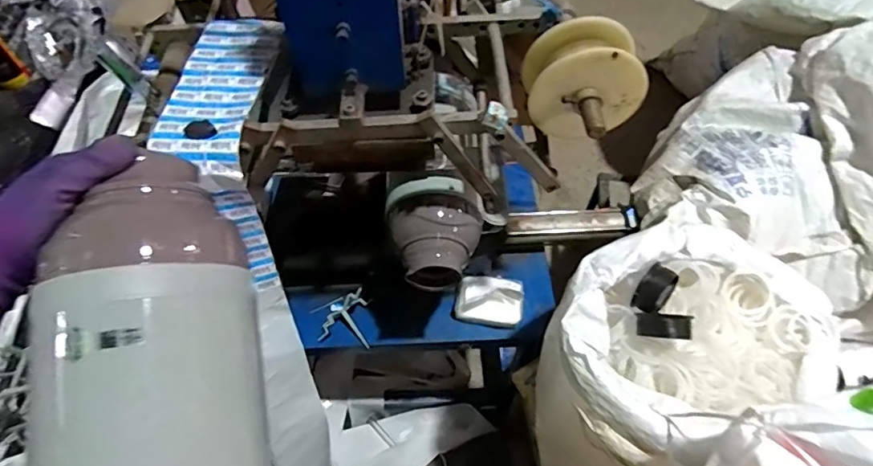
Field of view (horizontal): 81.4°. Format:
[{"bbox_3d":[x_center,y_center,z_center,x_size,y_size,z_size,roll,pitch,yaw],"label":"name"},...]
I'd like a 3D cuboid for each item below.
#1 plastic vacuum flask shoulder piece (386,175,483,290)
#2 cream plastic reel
[{"bbox_3d":[0.001,-0.005,0.773,0.132,0.113,0.131,-17,59,-9],"label":"plastic vacuum flask shoulder piece"},{"bbox_3d":[0.183,-0.178,0.627,0.142,0.132,0.099,-1,57,1],"label":"cream plastic reel"}]

